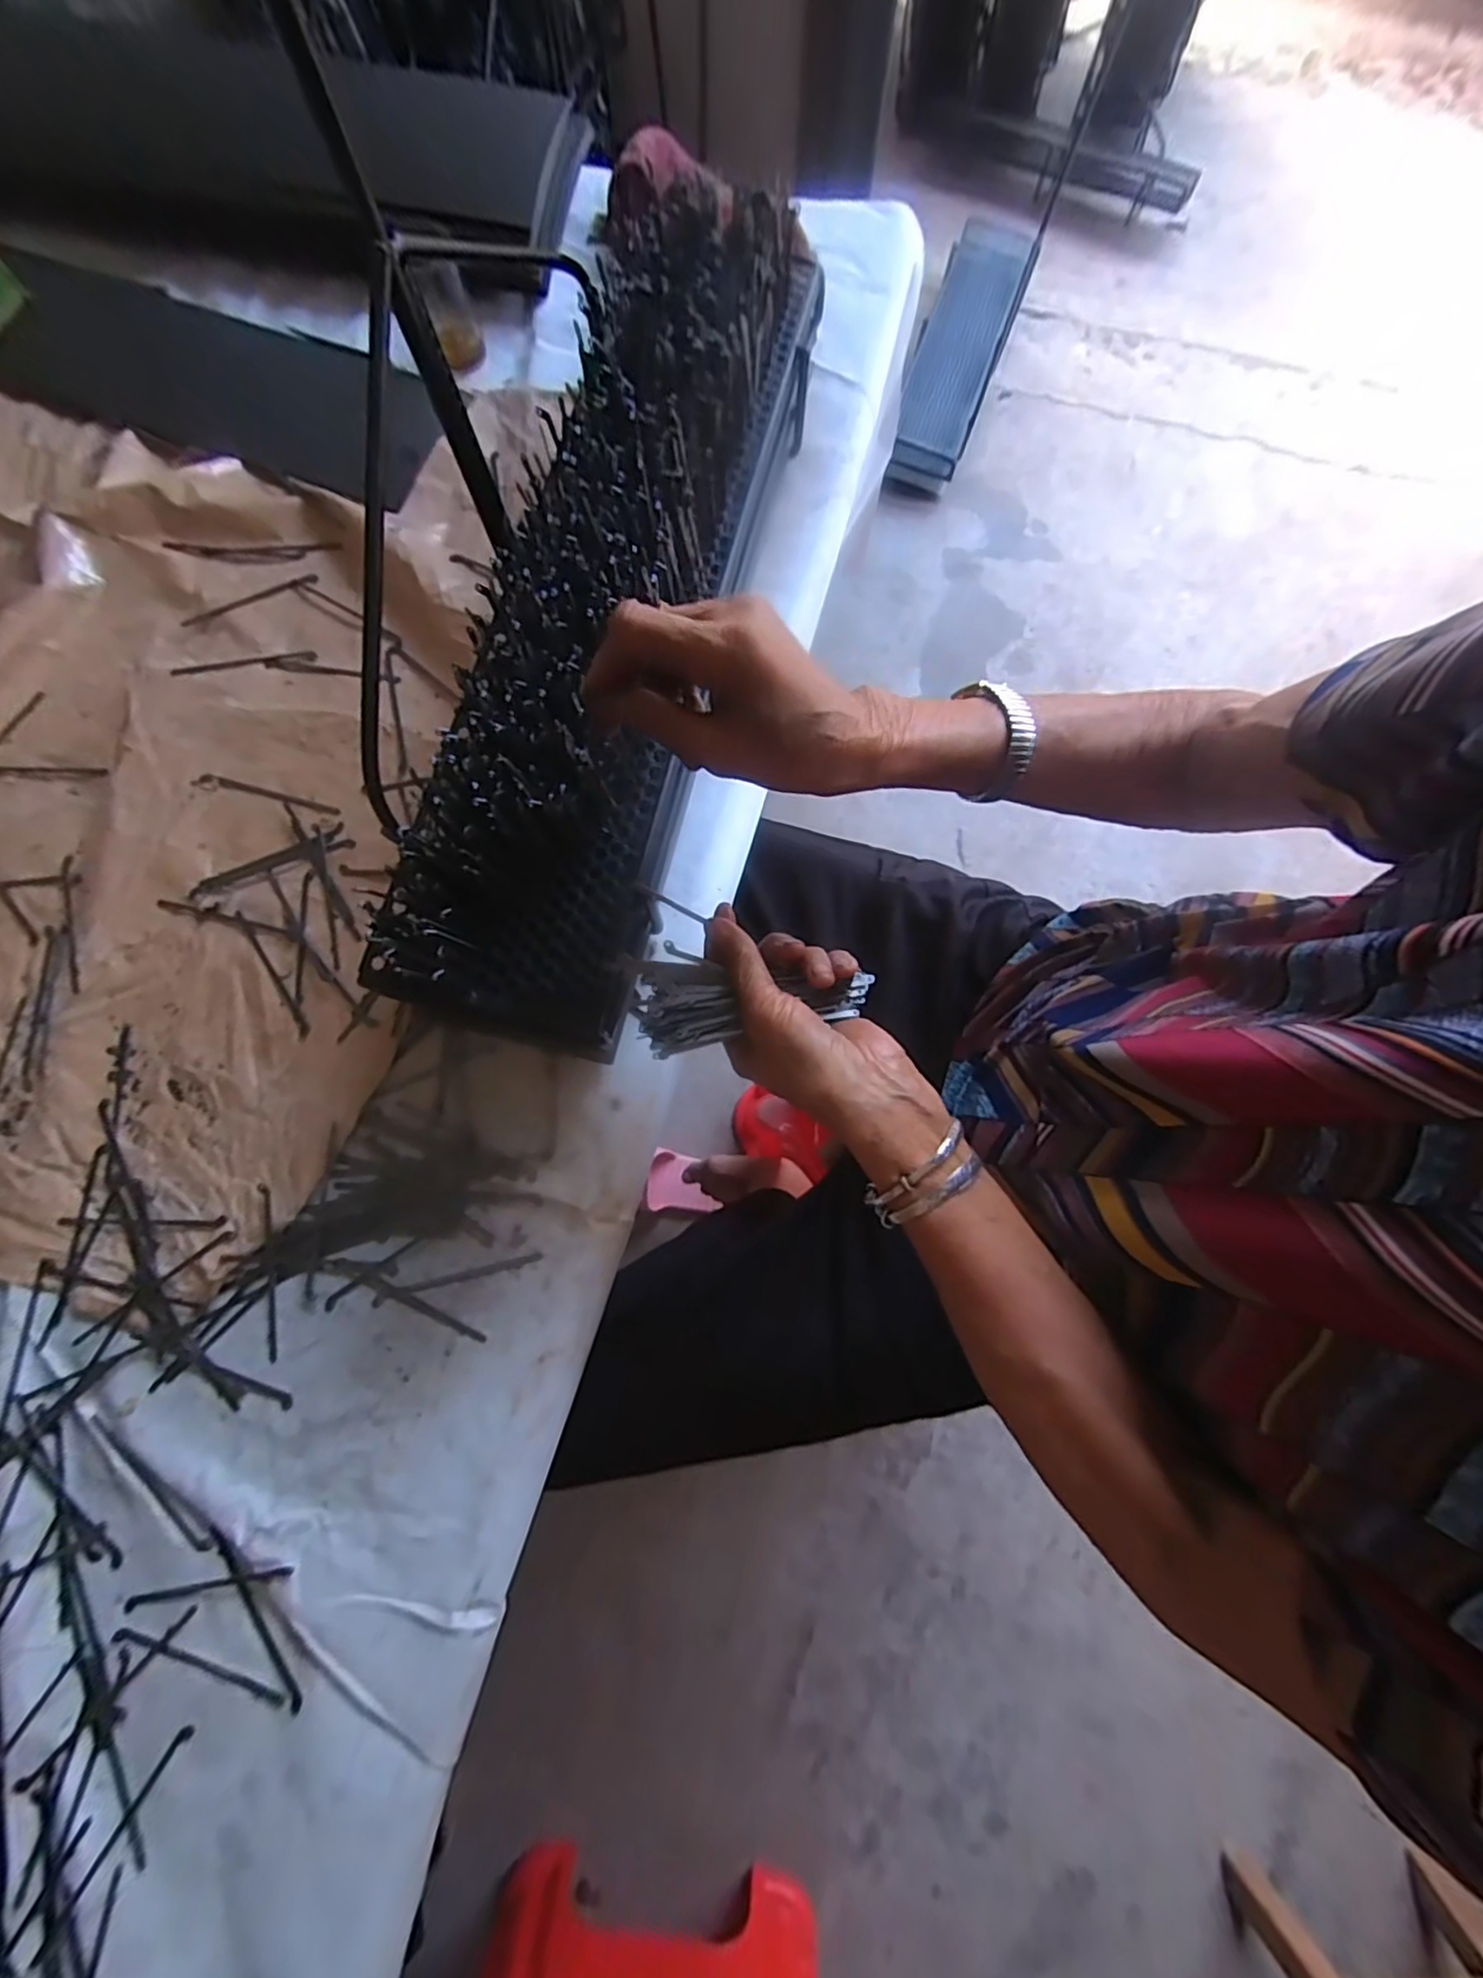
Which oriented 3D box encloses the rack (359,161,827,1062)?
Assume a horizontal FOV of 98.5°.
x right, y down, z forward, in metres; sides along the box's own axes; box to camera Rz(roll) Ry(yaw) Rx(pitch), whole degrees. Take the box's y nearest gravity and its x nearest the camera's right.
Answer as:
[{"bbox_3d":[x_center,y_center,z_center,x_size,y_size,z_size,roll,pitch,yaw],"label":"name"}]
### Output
[{"bbox_3d":[-0.076,-0.257,0.398,0.136,0.076,0.576,13,82,3],"label":"rack"}]

